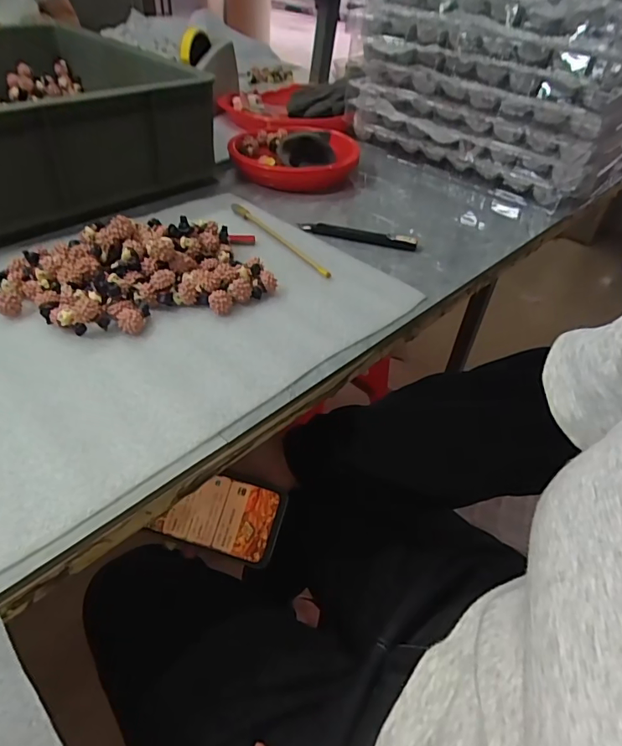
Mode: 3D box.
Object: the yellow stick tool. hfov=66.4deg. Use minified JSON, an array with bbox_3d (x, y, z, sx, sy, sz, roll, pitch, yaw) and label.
[{"bbox_3d":[-0.034,-0.150,0.531,0.017,0.010,0.181,-26,51,-28],"label":"yellow stick tool"}]

